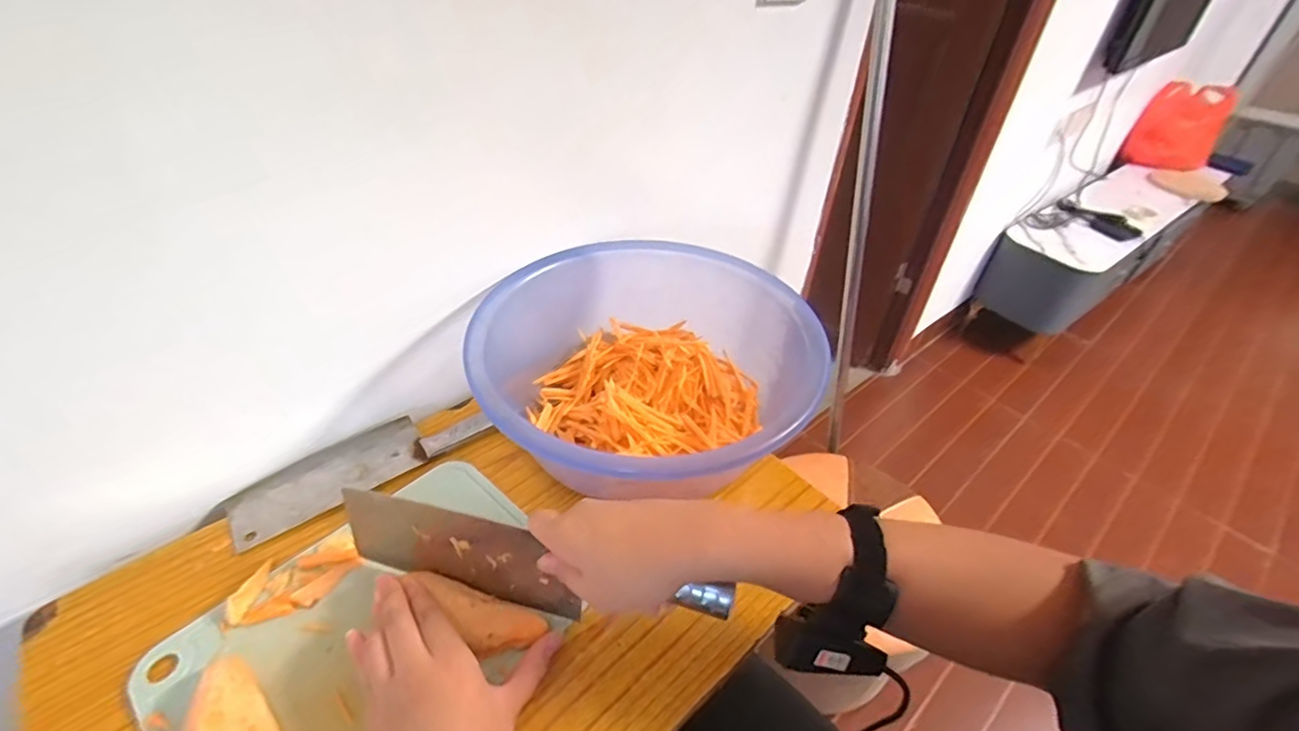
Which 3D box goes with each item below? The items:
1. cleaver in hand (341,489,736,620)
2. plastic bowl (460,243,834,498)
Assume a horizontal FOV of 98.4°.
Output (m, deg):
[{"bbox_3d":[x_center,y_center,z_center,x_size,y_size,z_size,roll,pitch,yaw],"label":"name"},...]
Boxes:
[{"bbox_3d":[-0.097,0.160,0.440,0.316,0.085,0.022,9,40,13],"label":"cleaver in hand"},{"bbox_3d":[-0.031,-0.004,0.604,0.326,0.121,0.329,2,40,-2],"label":"plastic bowl"}]

